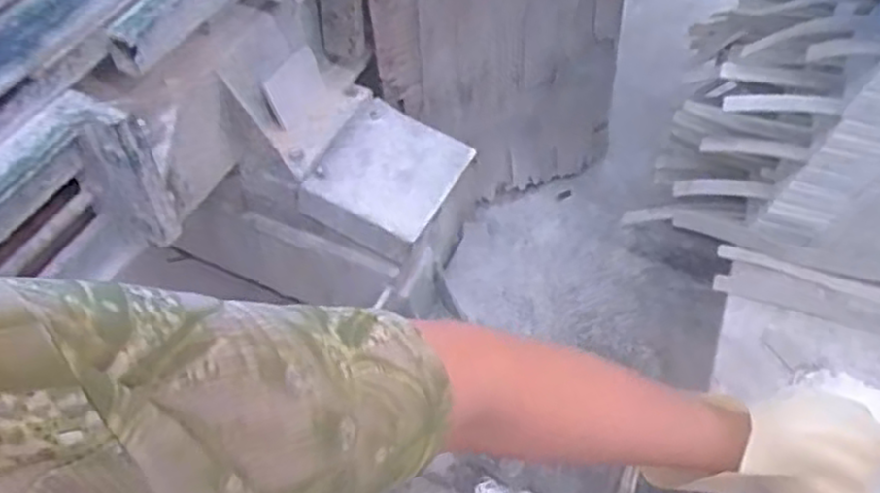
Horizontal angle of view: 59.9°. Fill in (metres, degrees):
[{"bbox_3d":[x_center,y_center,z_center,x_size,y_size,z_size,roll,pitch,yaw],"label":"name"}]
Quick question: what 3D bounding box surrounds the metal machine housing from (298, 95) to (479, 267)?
[{"bbox_3d":[-0.094,-0.125,1.364,0.219,0.071,0.286,22,55,16],"label":"metal machine housing"}]

